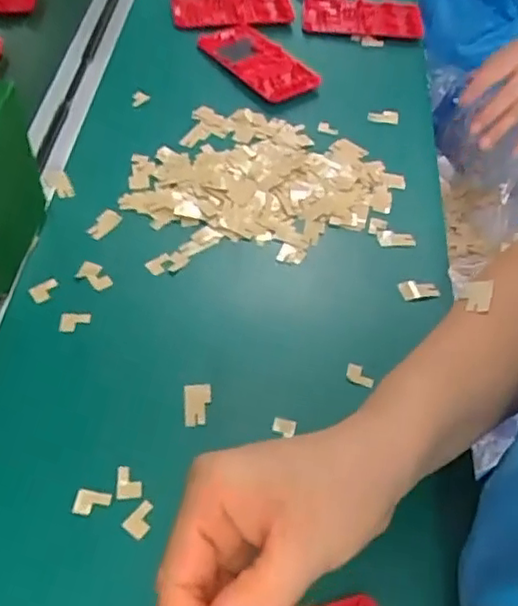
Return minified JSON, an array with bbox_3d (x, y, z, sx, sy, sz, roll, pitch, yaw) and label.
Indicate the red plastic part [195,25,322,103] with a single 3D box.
[{"bbox_3d":[-0.001,-0.234,0.609,0.059,0.014,0.130,-30,61,-25],"label":"red plastic part"}]

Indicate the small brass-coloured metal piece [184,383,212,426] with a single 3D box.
[{"bbox_3d":[-0.037,0.062,0.390,0.016,0.004,0.027,1,61,-5],"label":"small brass-coloured metal piece"}]

